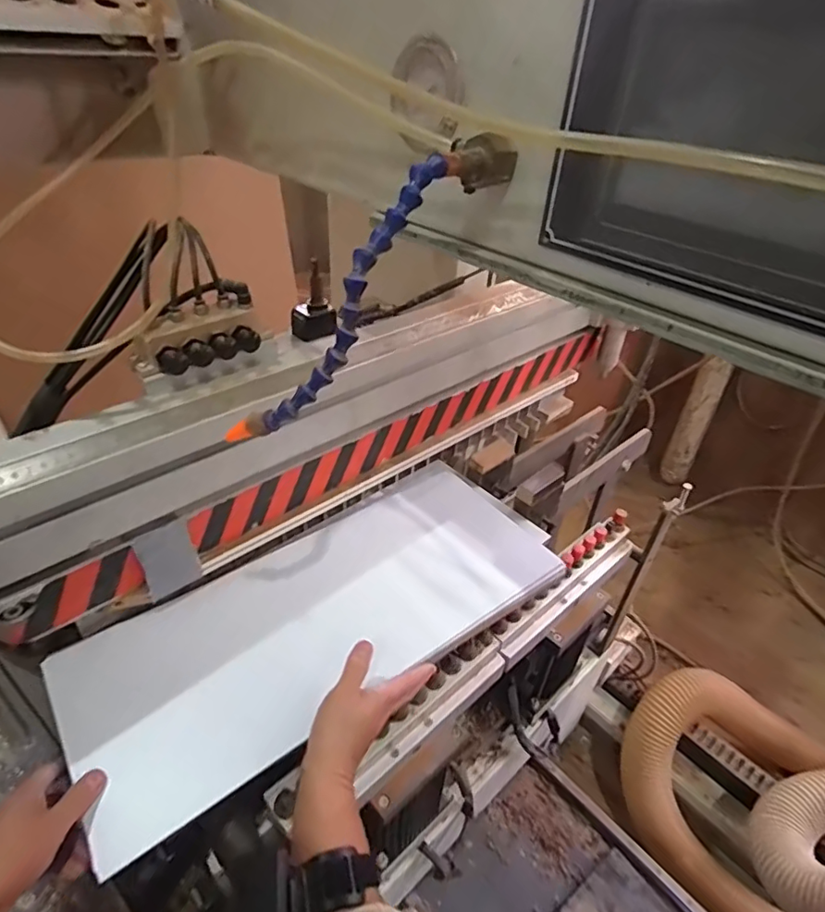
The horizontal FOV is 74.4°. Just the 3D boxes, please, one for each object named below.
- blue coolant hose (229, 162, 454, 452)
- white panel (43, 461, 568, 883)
[{"bbox_3d":[-0.051,-0.096,0.365,0.031,0.234,0.044,22,17,-48],"label":"blue coolant hose"},{"bbox_3d":[-0.091,0.160,0.607,0.525,0.019,0.244,-23,46,-30],"label":"white panel"}]

